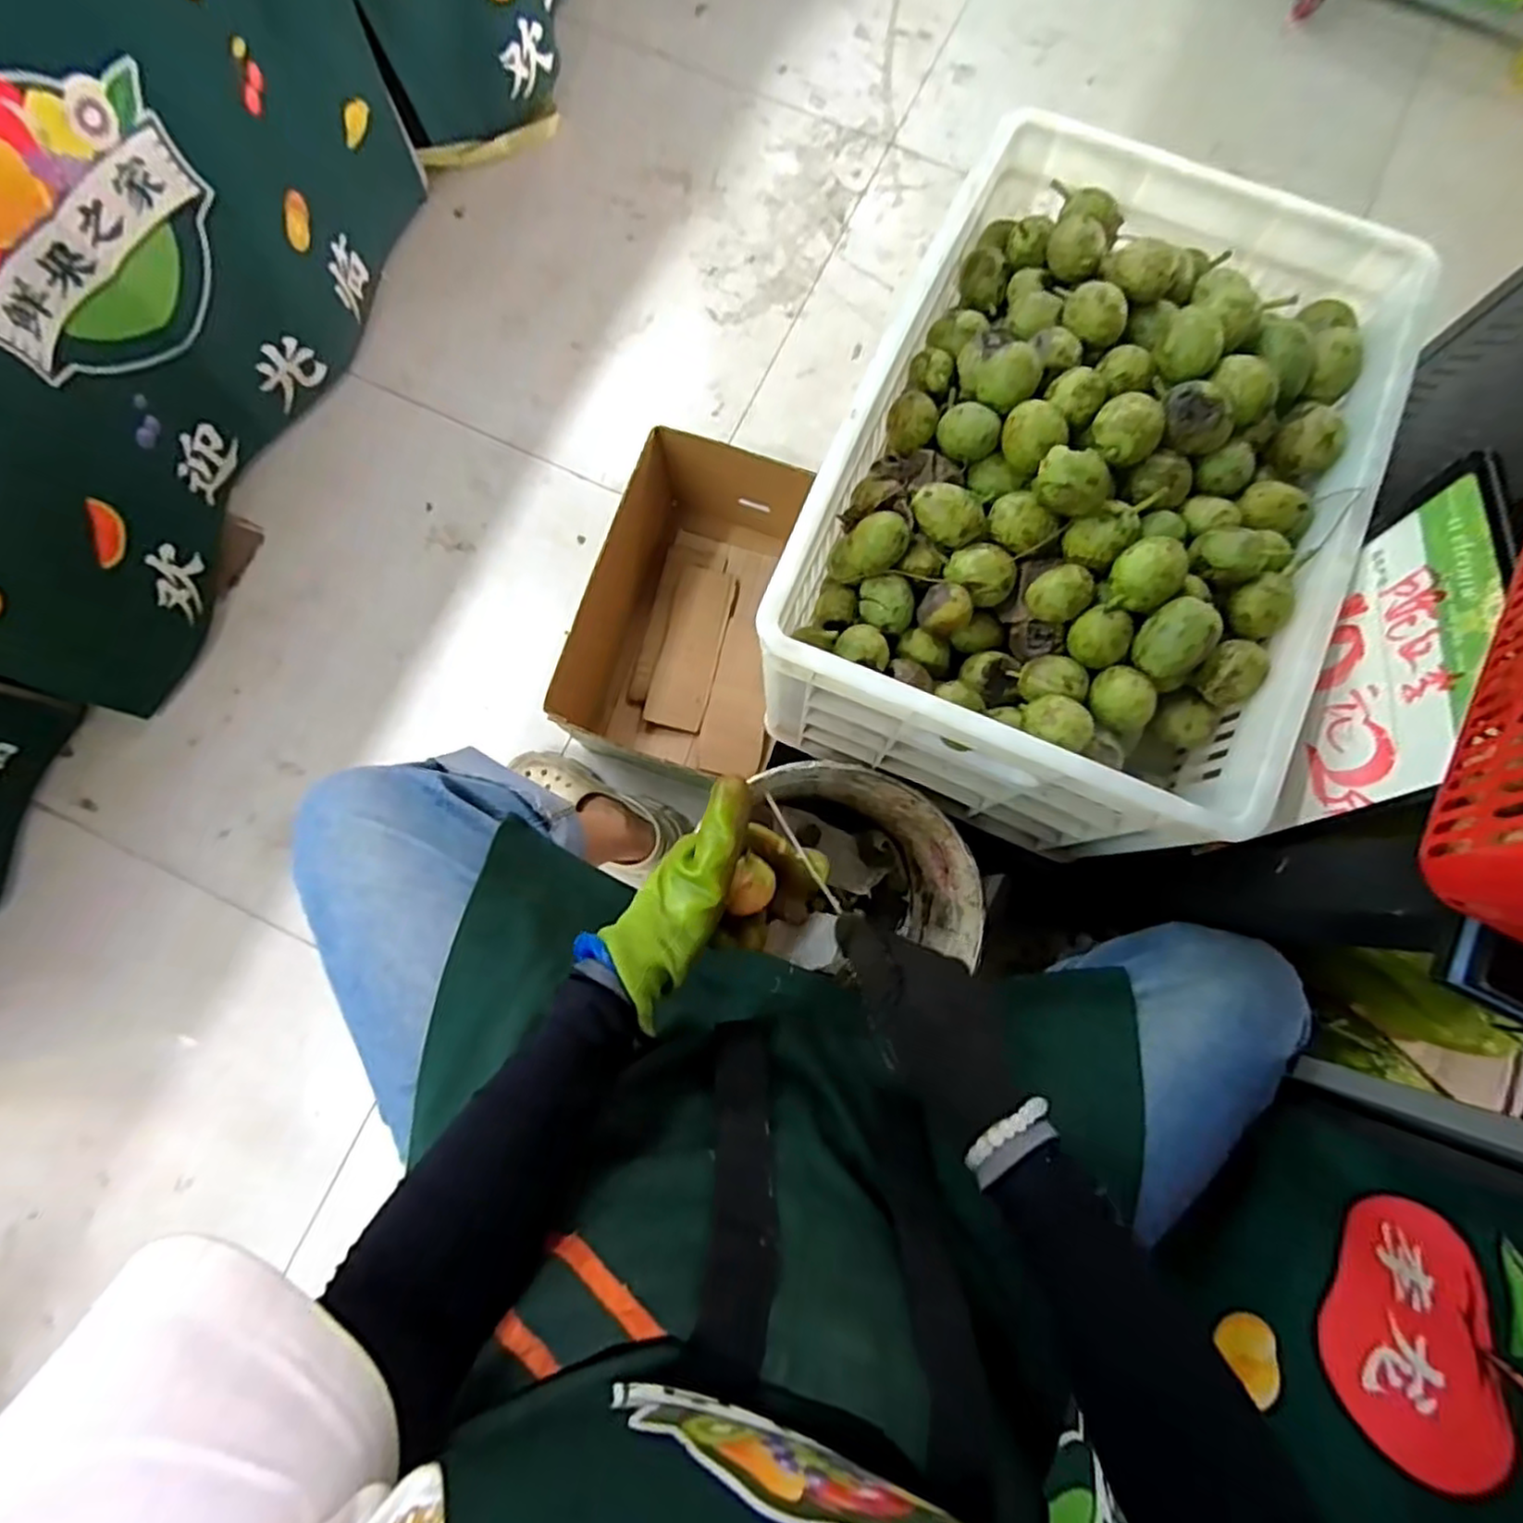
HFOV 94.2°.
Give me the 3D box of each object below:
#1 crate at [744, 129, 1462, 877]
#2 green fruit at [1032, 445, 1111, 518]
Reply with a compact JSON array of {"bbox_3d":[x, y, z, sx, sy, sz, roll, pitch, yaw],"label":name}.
[{"bbox_3d":[0.260,-0.224,0.621,0.362,0.226,0.509,24,81,4],"label":"crate"},{"bbox_3d":[0.222,-0.200,0.505,0.051,0.038,0.046,35,82,6],"label":"green fruit"}]

